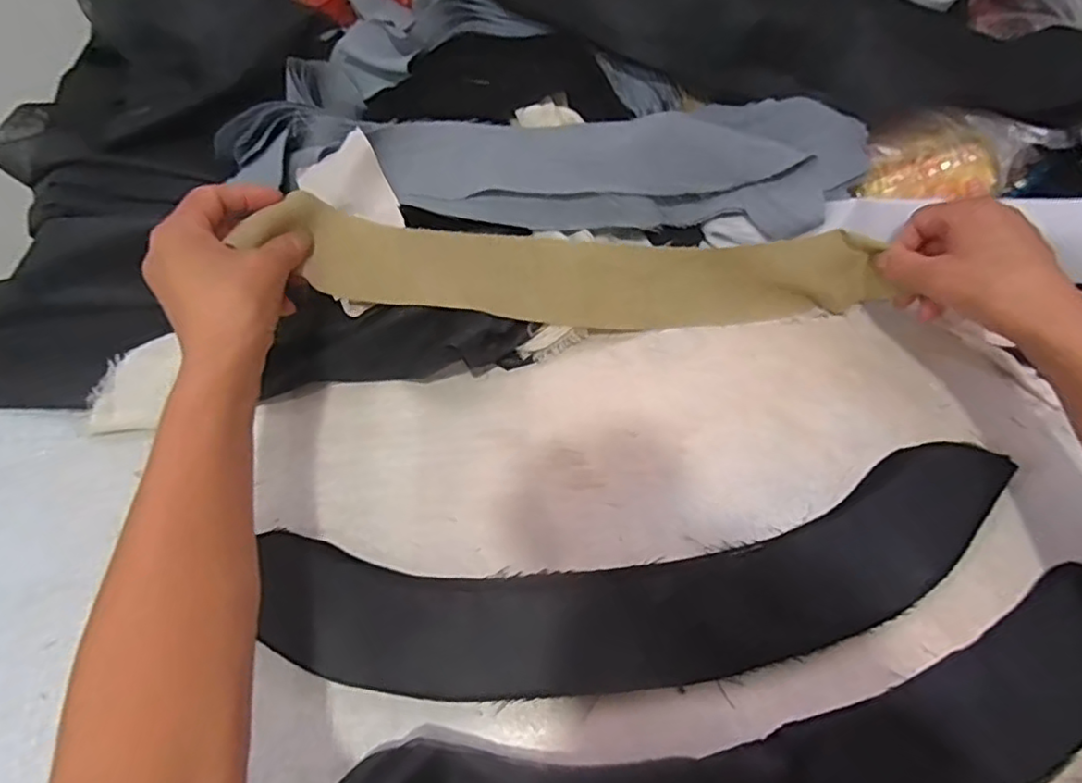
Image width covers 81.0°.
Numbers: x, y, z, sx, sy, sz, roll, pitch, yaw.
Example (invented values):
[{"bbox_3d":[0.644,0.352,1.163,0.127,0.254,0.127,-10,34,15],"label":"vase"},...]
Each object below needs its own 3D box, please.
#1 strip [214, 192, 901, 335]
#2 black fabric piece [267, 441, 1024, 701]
[{"bbox_3d":[0.033,-0.084,0.417,0.398,0.064,0.065,1,69,-9],"label":"strip"},{"bbox_3d":[0.061,0.111,0.363,0.424,0.015,0.106,-7,74,-3],"label":"black fabric piece"}]

